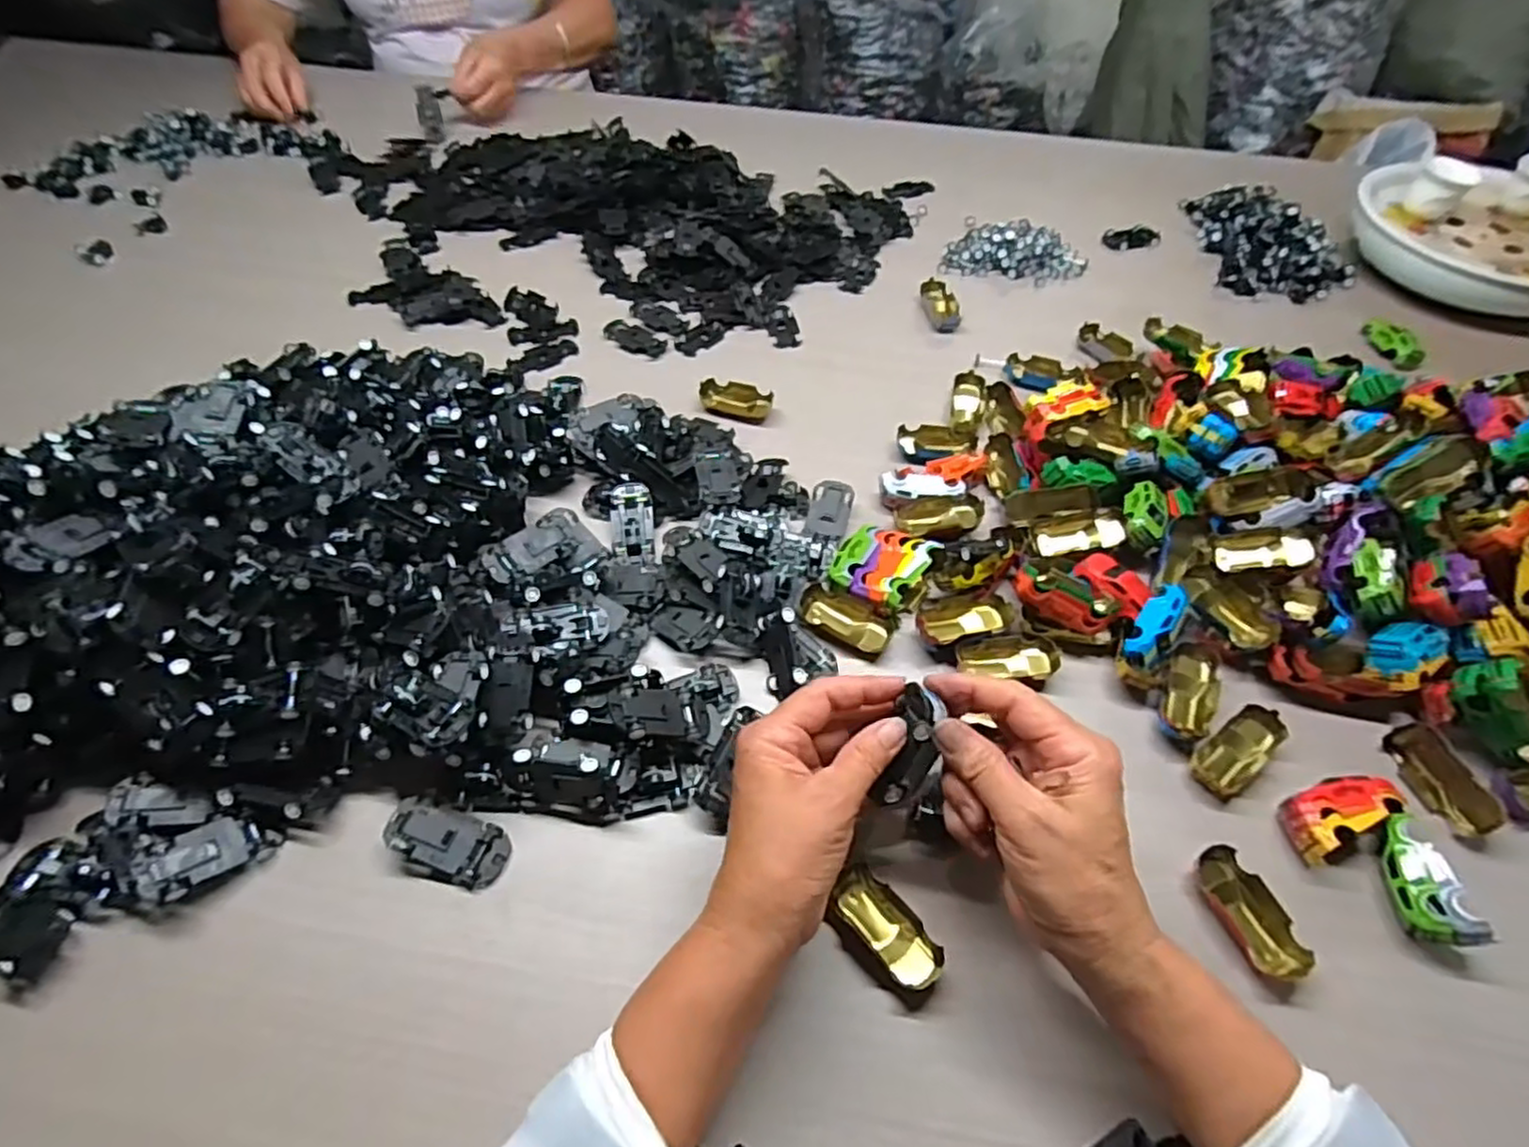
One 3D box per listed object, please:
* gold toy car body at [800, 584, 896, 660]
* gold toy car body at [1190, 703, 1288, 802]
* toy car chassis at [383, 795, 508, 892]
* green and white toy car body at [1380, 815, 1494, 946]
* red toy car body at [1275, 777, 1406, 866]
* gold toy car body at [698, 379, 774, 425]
[{"bbox_3d":[0.055,0.032,0.489,0.064,0.020,0.034,22,57,14],"label":"gold toy car body"},{"bbox_3d":[0.287,0.106,0.435,0.065,0.015,0.029,-32,60,-22],"label":"gold toy car body"},{"bbox_3d":[-0.173,0.147,0.392,0.063,0.016,0.033,12,55,8],"label":"toy car chassis"},{"bbox_3d":[0.346,0.163,0.383,0.022,0.036,0.064,-1,54,-1],"label":"green and white toy car body"},{"bbox_3d":[0.325,0.136,0.407,0.070,0.028,0.033,-19,56,-14],"label":"red toy car body"},{"bbox_3d":[-0.025,-0.152,0.627,0.063,0.016,0.032,11,55,8],"label":"gold toy car body"}]

